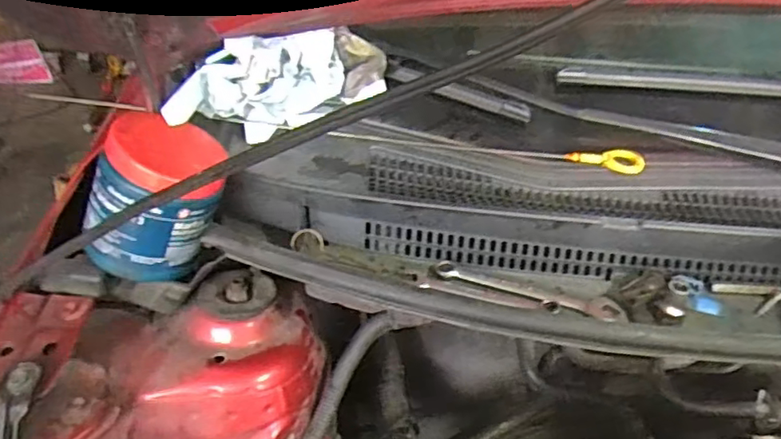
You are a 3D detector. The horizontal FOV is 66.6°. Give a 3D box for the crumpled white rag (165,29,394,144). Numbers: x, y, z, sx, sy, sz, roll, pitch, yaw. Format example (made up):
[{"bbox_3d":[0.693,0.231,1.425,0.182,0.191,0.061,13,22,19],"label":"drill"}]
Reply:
[{"bbox_3d":[-0.098,-0.118,0.544,0.210,0.091,0.049,-12,36,-25],"label":"crumpled white rag"}]

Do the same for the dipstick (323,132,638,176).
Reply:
[{"bbox_3d":[0.091,-0.069,0.565,0.292,0.017,0.016,7,32,4],"label":"dipstick"}]

